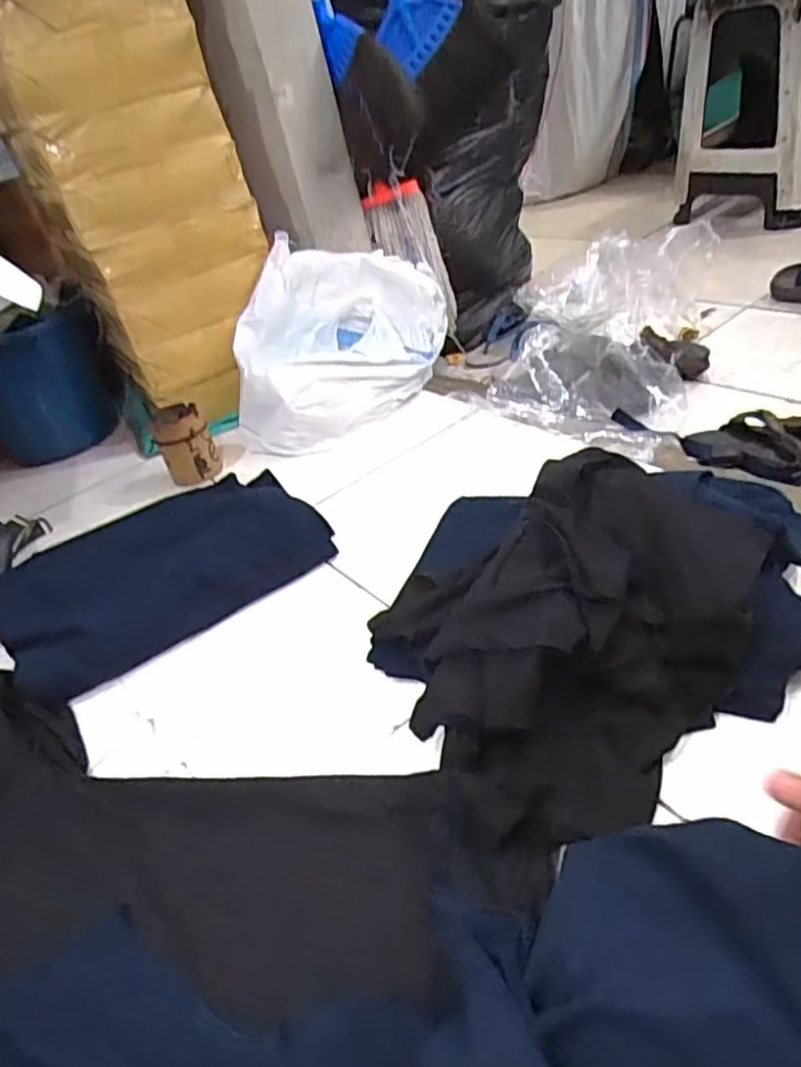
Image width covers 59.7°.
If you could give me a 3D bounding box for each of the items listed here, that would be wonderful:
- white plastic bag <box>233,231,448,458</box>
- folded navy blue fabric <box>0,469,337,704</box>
[{"bbox_3d":[-0.112,-0.343,1.267,0.398,0.238,0.314,-11,36,6],"label":"white plastic bag"},{"bbox_3d":[-0.341,0.042,0.966,0.435,0.046,0.310,-28,43,-17],"label":"folded navy blue fabric"}]

